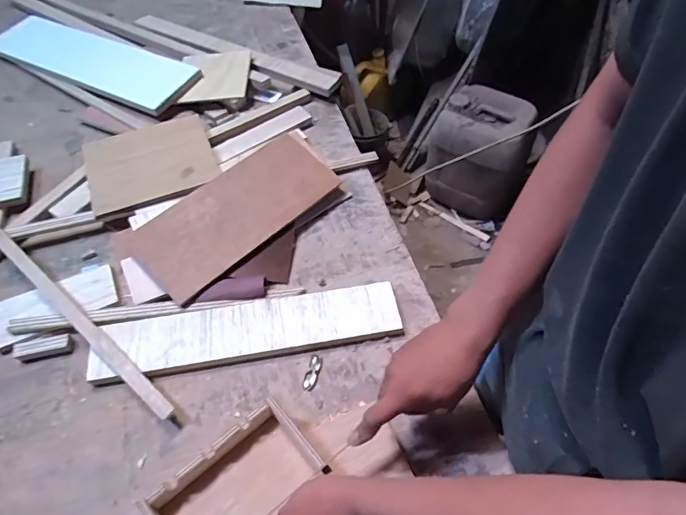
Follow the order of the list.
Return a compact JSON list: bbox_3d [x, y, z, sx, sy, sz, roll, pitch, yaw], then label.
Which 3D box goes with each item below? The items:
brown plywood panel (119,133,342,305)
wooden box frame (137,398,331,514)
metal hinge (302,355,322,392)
[{"bbox_3d":[-0.153,-0.076,0.692,0.135,0.013,0.314,41,61,14],"label":"brown plywood panel"},{"bbox_3d":[-0.099,0.240,0.459,0.158,0.034,0.118,-36,61,-22],"label":"wooden box frame"},{"bbox_3d":[-0.039,0.146,0.582,0.017,0.005,0.046,14,56,12],"label":"metal hinge"}]

